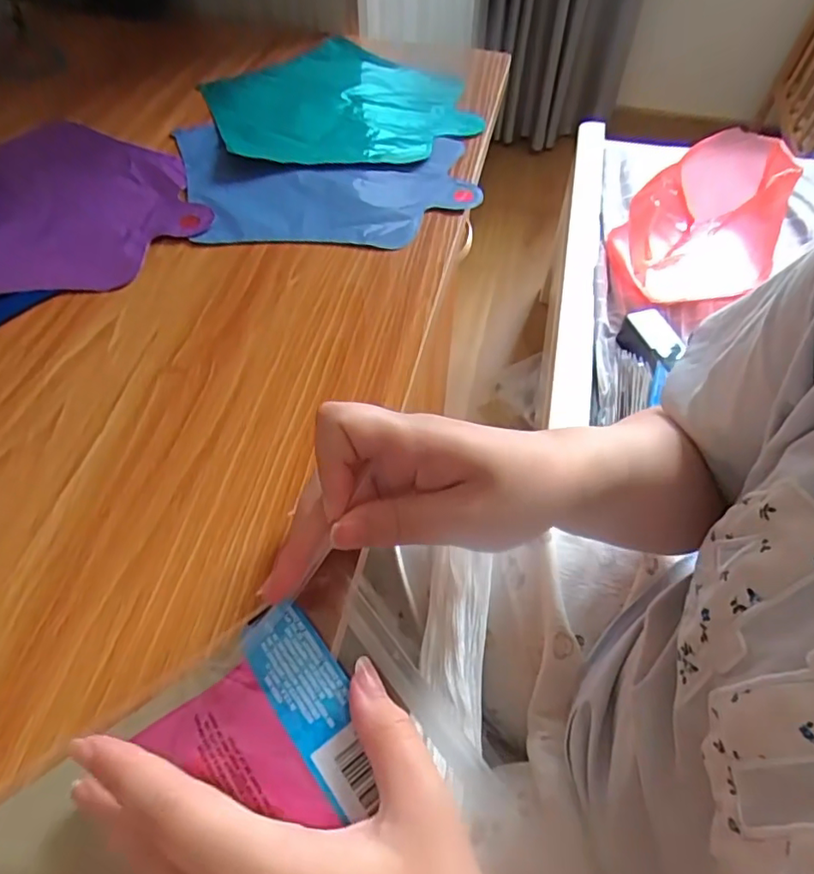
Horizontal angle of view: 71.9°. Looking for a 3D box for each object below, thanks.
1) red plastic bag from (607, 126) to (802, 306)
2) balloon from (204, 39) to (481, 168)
[{"bbox_3d":[0.469,-0.352,0.887,0.222,0.144,0.319,23,58,14],"label":"red plastic bag"},{"bbox_3d":[-0.062,-0.315,0.522,0.234,0.008,0.219,1,56,-1],"label":"balloon"}]

